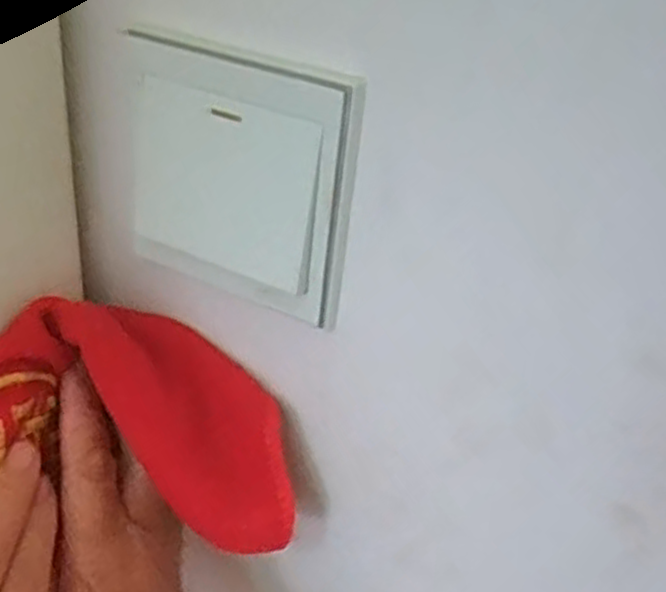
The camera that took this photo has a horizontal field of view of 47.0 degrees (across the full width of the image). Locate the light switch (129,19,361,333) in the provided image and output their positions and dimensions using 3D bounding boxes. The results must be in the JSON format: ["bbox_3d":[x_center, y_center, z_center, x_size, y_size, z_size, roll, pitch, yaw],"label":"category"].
[{"bbox_3d":[-0.034,-0.038,0.251,0.081,0.080,0.010,19,33,22],"label":"light switch"}]

